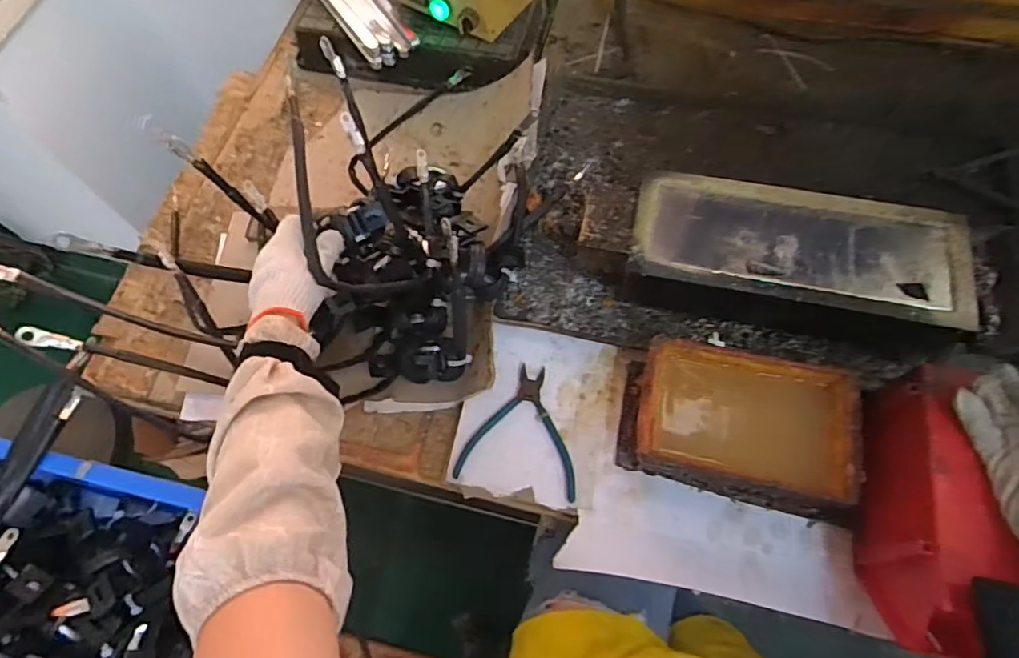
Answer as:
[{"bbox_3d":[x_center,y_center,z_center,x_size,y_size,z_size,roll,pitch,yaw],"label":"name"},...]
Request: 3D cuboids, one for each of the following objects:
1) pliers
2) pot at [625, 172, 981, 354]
[{"bbox_3d":[0.019,0.105,0.623,0.125,0.006,0.135,11,66,8],"label":"pliers"},{"bbox_3d":[0.312,-0.074,0.649,0.345,0.094,0.144,13,66,9],"label":"pot"}]

